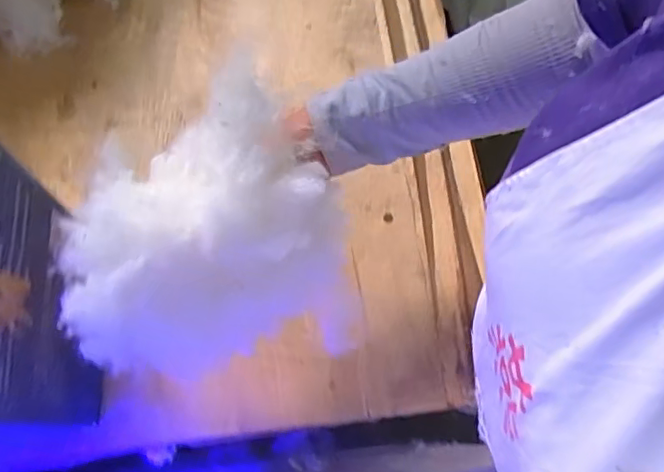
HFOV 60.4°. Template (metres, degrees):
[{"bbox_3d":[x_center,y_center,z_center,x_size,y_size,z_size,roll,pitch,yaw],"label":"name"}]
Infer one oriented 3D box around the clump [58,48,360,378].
[{"bbox_3d":[-0.077,0.000,0.346,0.161,0.107,0.144,-13,75,-5],"label":"clump"}]

